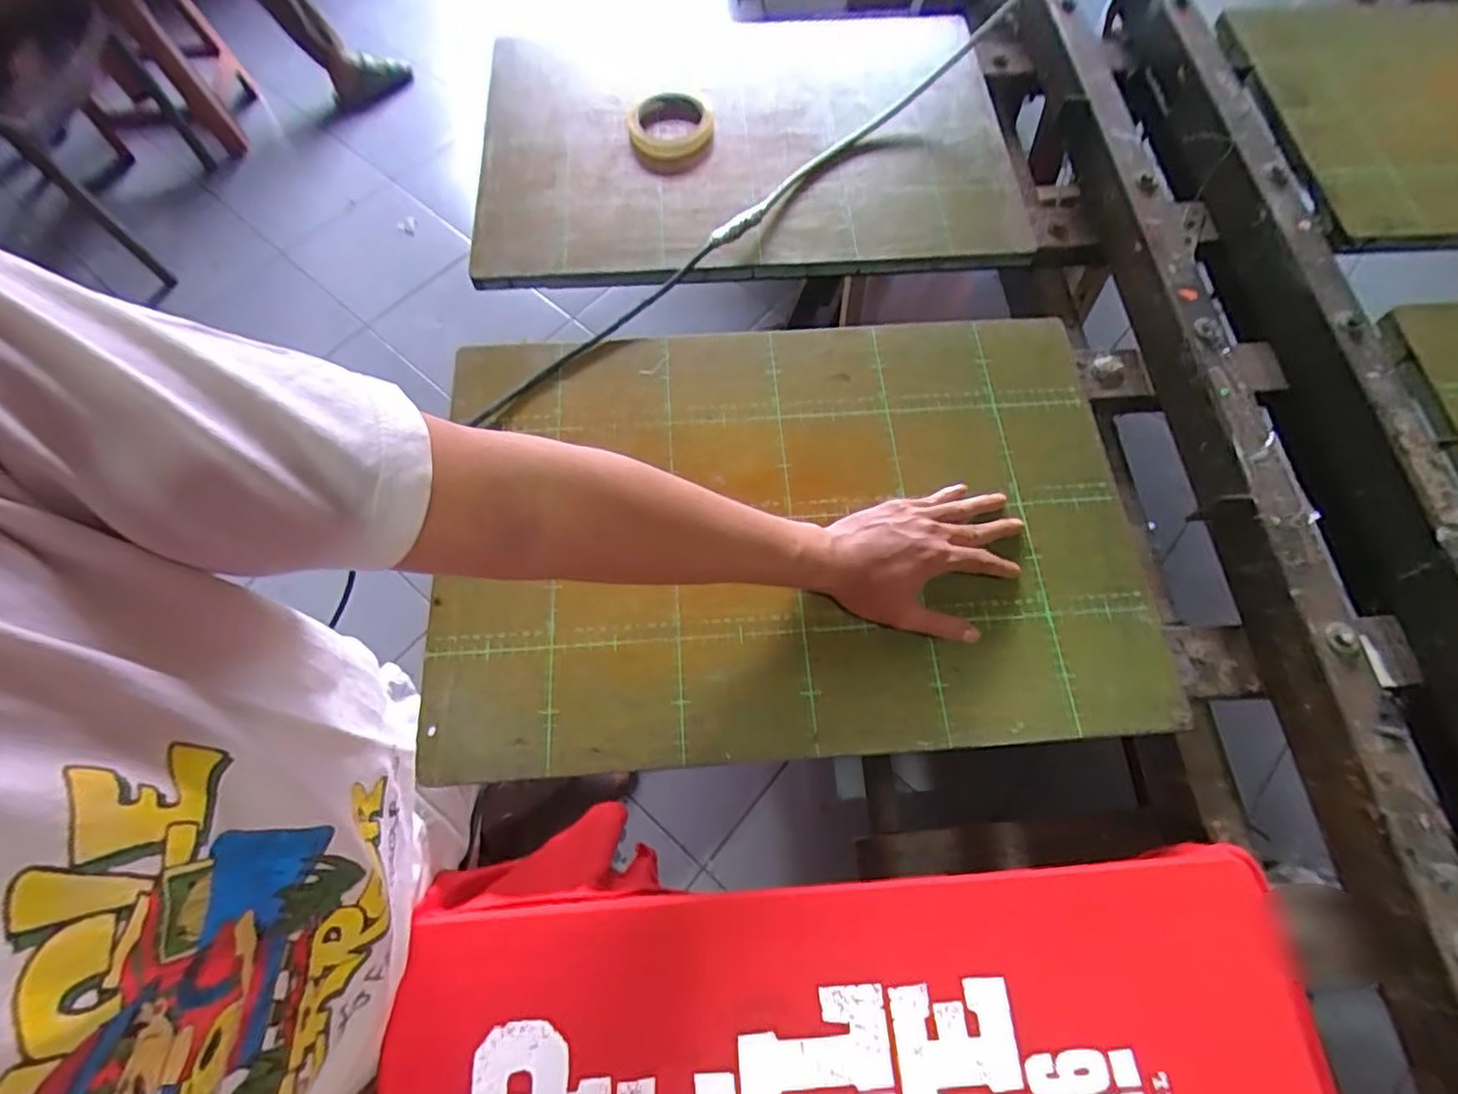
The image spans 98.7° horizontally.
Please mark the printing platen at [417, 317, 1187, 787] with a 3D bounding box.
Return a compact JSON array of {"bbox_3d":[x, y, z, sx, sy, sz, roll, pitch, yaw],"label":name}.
[{"bbox_3d":[0.048,-0.022,0.539,0.575,0.024,0.389,-3,69,-2],"label":"printing platen"}]

